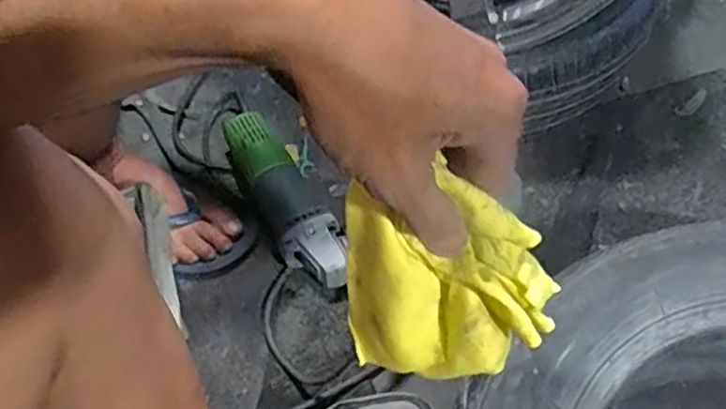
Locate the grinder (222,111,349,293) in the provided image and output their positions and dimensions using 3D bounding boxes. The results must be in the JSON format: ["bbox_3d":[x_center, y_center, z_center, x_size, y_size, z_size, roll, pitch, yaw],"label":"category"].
[{"bbox_3d":[-0.091,-0.010,0.771,0.080,0.067,0.244,-24,59,-13],"label":"grinder"}]

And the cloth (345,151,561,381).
[{"bbox_3d":[0.035,0.040,0.309,0.098,0.094,0.054,10,57,9],"label":"cloth"}]

